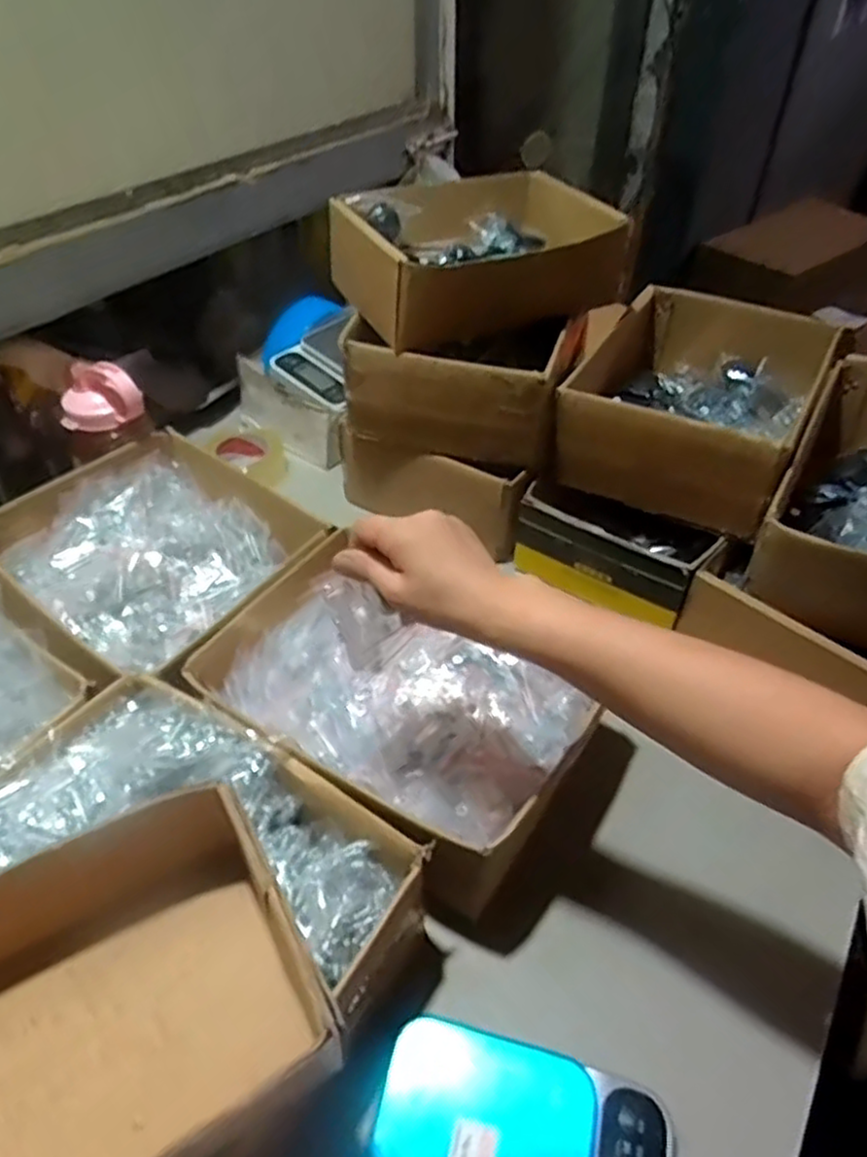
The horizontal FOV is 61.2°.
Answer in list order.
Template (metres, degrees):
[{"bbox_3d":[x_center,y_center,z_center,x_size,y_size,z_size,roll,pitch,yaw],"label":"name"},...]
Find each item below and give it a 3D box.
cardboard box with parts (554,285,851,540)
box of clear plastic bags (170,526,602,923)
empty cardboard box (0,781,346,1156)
[{"bbox_3d":[0.331,-0.226,0.901,0.245,0.113,0.353,21,48,20],"label":"cardboard box with parts"},{"bbox_3d":[-0.044,0.126,0.672,0.329,0.097,0.198,26,50,24],"label":"box of clear plastic bags"},{"bbox_3d":[-0.198,0.253,0.404,0.253,0.110,0.164,-22,49,-22],"label":"empty cardboard box"}]

